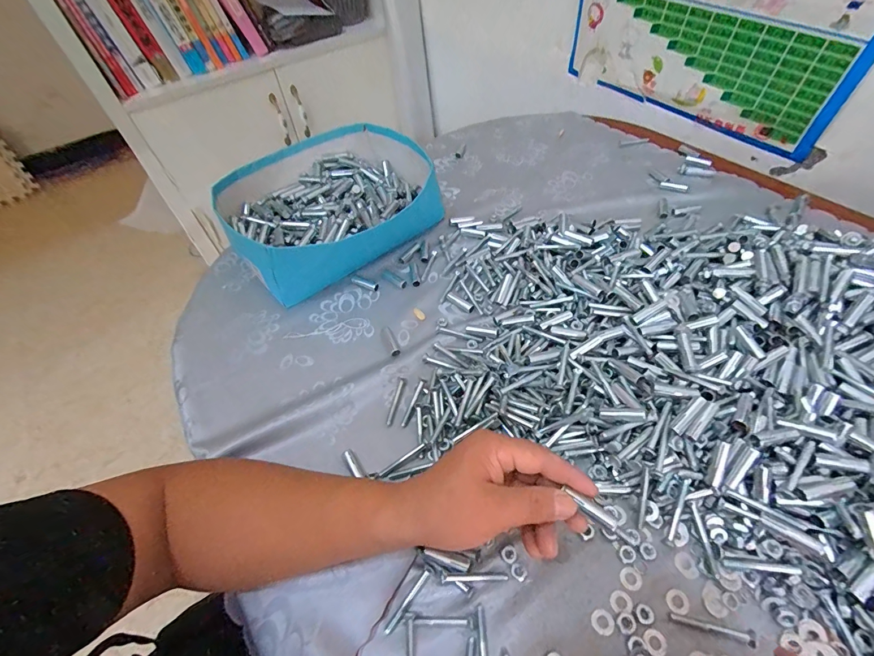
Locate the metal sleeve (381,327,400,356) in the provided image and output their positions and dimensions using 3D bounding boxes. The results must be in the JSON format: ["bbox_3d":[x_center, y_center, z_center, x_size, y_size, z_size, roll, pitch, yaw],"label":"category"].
[{"bbox_3d":[-0.056,0.015,0.471,0.013,0.008,0.050,-21,53,-10],"label":"metal sleeve"}]

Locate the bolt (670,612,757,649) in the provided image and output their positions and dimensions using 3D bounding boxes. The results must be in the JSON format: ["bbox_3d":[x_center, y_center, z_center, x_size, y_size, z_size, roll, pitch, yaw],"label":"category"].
[{"bbox_3d":[0.205,0.224,0.292,0.055,0.005,0.010,7,53,11],"label":"bolt"}]

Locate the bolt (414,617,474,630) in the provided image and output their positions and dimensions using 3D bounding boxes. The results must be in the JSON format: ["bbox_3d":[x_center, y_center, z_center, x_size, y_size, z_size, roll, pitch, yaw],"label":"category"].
[{"bbox_3d":[0.005,0.228,0.305,0.045,0.004,0.007,0,52,6],"label":"bolt"}]

